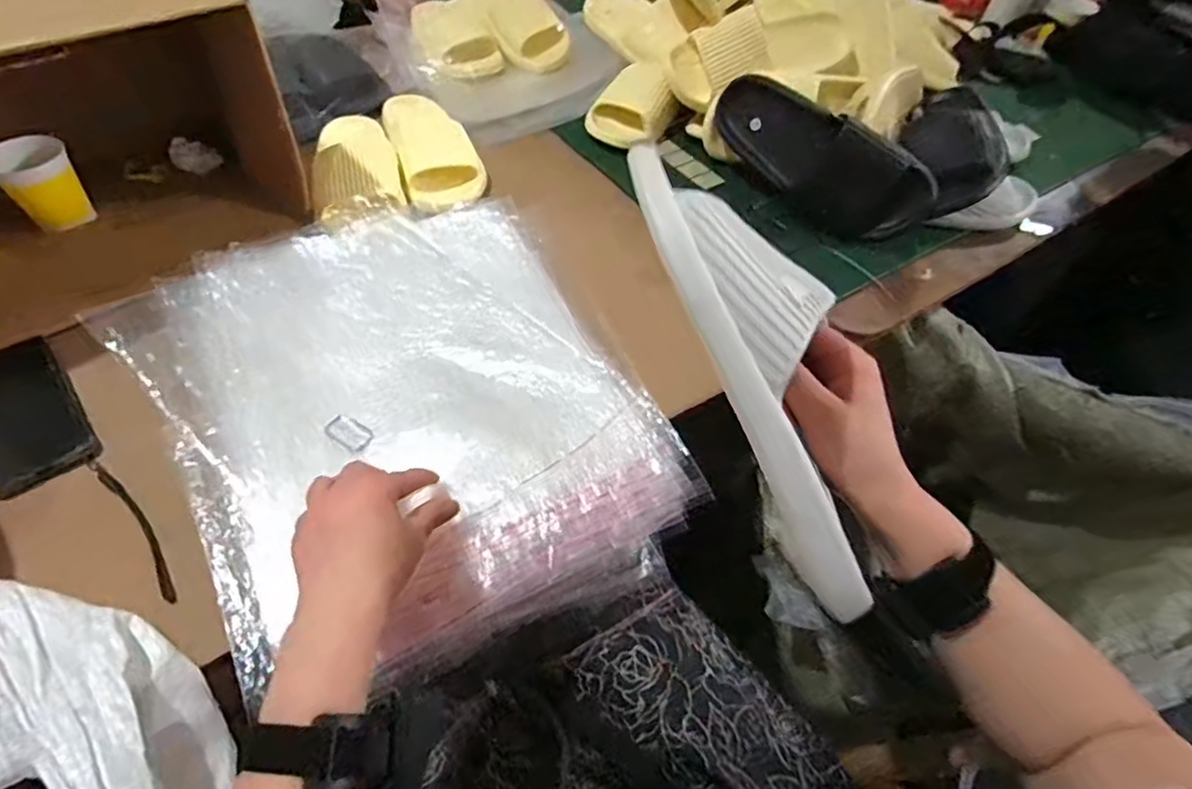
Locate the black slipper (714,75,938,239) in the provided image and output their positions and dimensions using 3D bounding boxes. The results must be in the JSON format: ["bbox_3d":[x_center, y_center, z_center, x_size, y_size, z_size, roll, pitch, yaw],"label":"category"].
[{"bbox_3d":[0.268,-0.289,0.752,0.060,0.106,0.268,-37,63,-26],"label":"black slipper"}]

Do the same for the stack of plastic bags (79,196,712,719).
[{"bbox_3d":[-0.167,0.006,0.564,0.378,0.056,0.439,-23,62,-19],"label":"stack of plastic bags"}]

